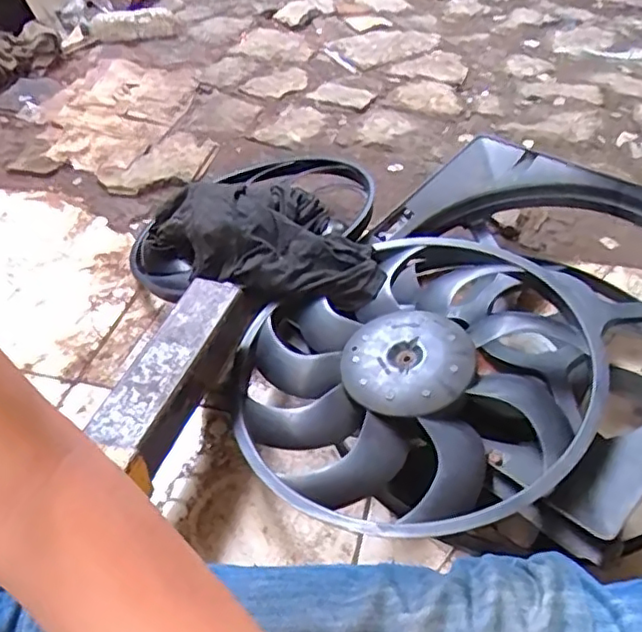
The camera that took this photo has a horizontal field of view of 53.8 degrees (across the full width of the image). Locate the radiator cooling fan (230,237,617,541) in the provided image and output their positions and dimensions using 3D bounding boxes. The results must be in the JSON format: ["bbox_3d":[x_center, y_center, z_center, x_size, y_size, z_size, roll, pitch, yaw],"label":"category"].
[{"bbox_3d":[0.109,0.061,0.730,0.423,0.106,0.392,-2,44,2],"label":"radiator cooling fan"}]

